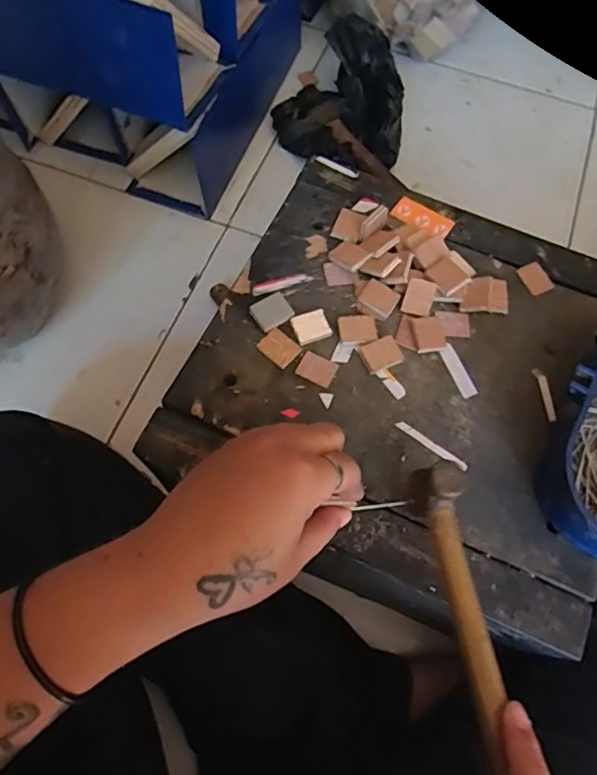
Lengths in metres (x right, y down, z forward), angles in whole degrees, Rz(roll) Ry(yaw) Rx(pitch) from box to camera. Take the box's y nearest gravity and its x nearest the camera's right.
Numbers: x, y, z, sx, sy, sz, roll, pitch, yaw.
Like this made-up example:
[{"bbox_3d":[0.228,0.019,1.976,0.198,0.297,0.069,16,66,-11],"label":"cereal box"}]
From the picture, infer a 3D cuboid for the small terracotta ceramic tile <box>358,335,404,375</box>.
[{"bbox_3d":[0.055,-0.022,0.352,0.025,0.004,0.020,-21,69,-11],"label":"small terracotta ceramic tile"}]

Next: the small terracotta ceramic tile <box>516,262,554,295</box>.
[{"bbox_3d":[0.172,-0.080,0.386,0.021,0.004,0.024,-23,70,-12],"label":"small terracotta ceramic tile"}]

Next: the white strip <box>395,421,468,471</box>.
[{"bbox_3d":[0.083,0.036,0.333,0.049,0.004,0.006,33,69,11],"label":"white strip"}]

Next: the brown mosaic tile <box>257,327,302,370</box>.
[{"bbox_3d":[-0.013,-0.026,0.353,0.024,0.004,0.020,40,70,13],"label":"brown mosaic tile"}]

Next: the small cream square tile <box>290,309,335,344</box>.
[{"bbox_3d":[0.009,-0.041,0.360,0.024,0.005,0.021,-19,69,-11],"label":"small cream square tile"}]

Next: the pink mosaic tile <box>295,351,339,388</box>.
[{"bbox_3d":[0.012,-0.012,0.349,0.024,0.004,0.019,26,68,8],"label":"pink mosaic tile"}]

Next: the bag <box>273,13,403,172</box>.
[{"bbox_3d":[0.059,-0.371,0.687,0.167,0.081,0.183,14,67,3],"label":"bag"}]

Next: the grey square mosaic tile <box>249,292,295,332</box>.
[{"bbox_3d":[-0.018,-0.051,0.362,0.026,0.008,0.021,-30,71,-15],"label":"grey square mosaic tile"}]

